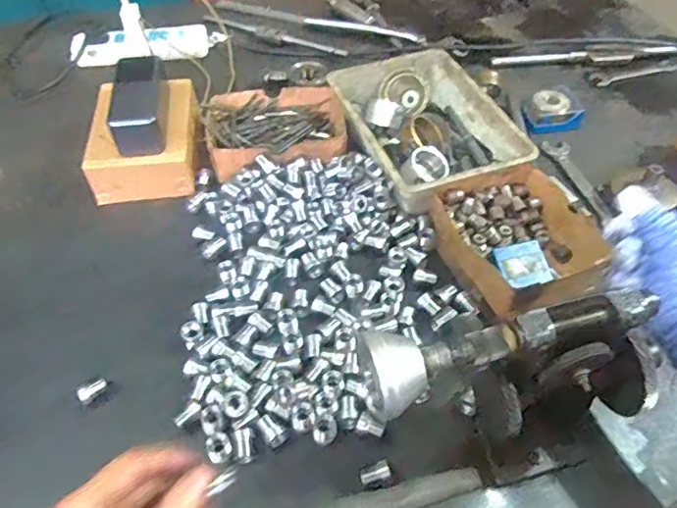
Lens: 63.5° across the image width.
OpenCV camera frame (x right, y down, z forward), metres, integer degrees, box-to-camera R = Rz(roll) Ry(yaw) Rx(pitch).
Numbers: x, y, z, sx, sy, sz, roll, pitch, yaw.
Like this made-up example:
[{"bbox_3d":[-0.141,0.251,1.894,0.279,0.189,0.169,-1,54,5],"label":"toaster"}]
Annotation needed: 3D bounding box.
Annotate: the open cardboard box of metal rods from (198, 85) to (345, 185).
[{"bbox_3d":[-0.076,-0.161,0.704,0.183,0.037,0.142,-12,51,-10],"label":"open cardboard box of metal rods"}]

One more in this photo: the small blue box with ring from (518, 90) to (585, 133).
[{"bbox_3d":[0.297,-0.192,0.758,0.079,0.030,0.056,-5,50,-4],"label":"small blue box with ring"}]

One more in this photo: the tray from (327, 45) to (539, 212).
[{"bbox_3d":[0.105,-0.161,0.692,0.171,0.060,0.253,-15,51,-13],"label":"tray"}]

